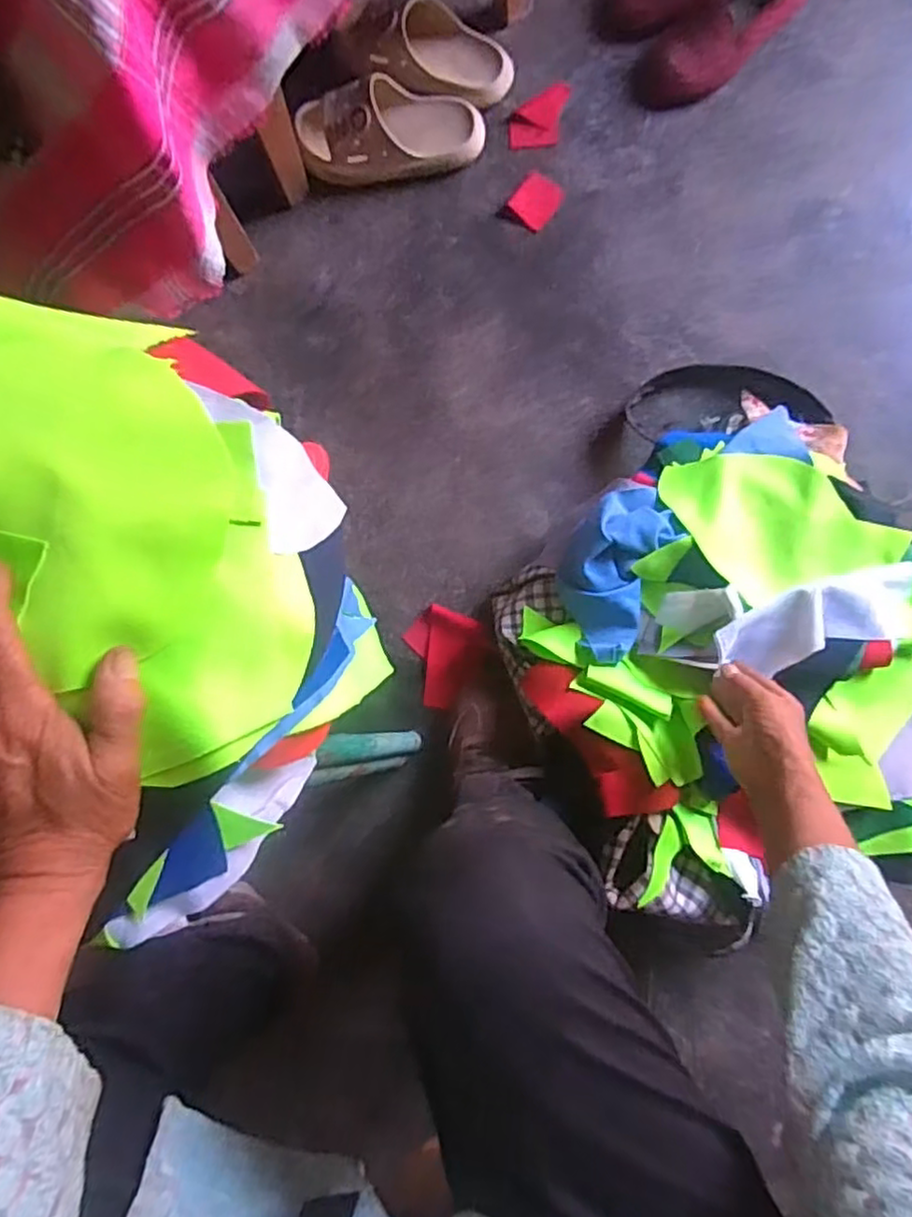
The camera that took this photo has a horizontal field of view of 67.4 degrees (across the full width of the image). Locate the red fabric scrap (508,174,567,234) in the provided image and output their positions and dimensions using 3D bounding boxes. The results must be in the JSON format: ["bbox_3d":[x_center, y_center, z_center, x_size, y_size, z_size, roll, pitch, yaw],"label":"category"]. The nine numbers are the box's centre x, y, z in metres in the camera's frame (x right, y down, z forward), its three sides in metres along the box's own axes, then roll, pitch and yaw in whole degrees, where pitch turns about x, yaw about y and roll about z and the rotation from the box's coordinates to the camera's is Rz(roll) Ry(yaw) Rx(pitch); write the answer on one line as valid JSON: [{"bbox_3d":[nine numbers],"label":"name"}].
[{"bbox_3d":[0.093,-0.471,0.790,0.046,0.010,0.057,35,88,3],"label":"red fabric scrap"}]

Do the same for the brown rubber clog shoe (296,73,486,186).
[{"bbox_3d":[-0.073,-0.544,0.776,0.207,0.058,0.092,-2,87,1],"label":"brown rubber clog shoe"}]

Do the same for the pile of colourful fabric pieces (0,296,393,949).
[{"bbox_3d":[-0.225,0.011,0.365,0.316,0.106,0.335,0,87,1],"label":"pile of colourful fabric pieces"}]

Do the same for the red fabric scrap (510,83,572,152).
[{"bbox_3d":[0.097,-0.574,0.798,0.066,0.008,0.075,2,87,2],"label":"red fabric scrap"}]

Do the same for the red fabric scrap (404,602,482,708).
[{"bbox_3d":[-0.022,0.052,0.757,0.072,0.009,0.105,21,87,3],"label":"red fabric scrap"}]

